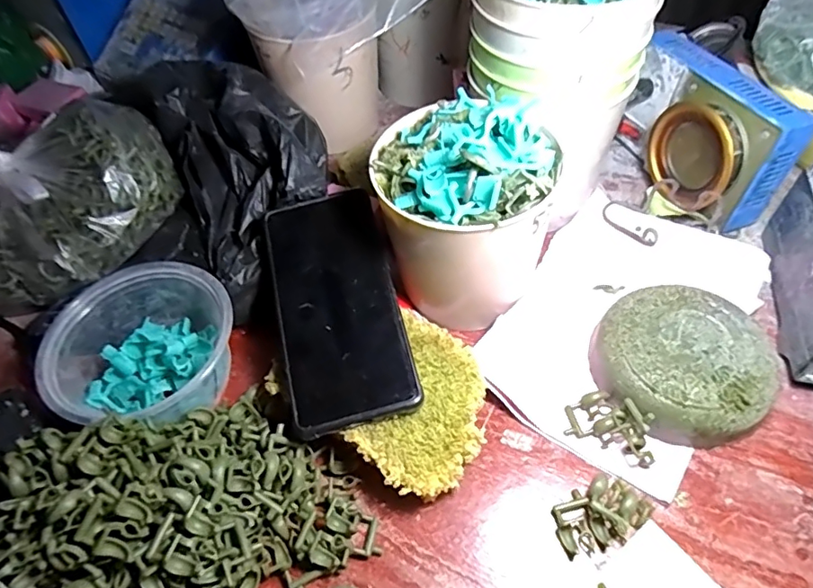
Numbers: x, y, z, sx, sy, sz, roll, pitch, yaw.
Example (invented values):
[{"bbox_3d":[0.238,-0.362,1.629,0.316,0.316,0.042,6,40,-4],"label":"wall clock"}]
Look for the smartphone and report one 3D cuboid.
[{"bbox_3d":[-0.045,0.004,0.342,0.074,0.010,0.163,-15,62,-2],"label":"smartphone"}]

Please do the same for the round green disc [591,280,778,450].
[{"bbox_3d":[0.175,0.044,0.339,0.096,0.032,0.099,-3,53,4],"label":"round green disc"}]

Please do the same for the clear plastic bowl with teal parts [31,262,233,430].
[{"bbox_3d":[-0.164,0.038,0.348,0.109,0.055,0.110,-3,53,4],"label":"clear plastic bowl with teal parts"}]

